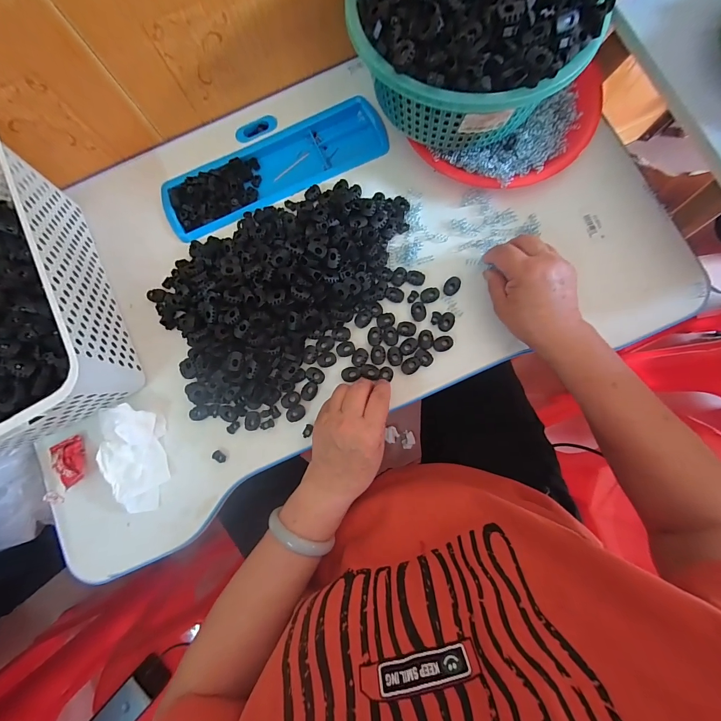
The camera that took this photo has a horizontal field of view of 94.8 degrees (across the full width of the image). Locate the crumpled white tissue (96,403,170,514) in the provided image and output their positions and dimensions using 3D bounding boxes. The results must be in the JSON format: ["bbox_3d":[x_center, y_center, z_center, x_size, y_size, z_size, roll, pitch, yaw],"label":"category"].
[{"bbox_3d":[-0.252,0.108,0.361,0.065,0.031,0.116,-14,83,2],"label":"crumpled white tissue"}]

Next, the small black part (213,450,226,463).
[{"bbox_3d":[-0.158,0.108,0.370,0.015,0.005,0.010,38,87,7],"label":"small black part"}]

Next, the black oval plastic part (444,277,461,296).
[{"bbox_3d":[0.105,-0.085,0.379,0.016,0.006,0.022,28,86,6],"label":"black oval plastic part"}]

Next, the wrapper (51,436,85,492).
[{"bbox_3d":[-0.329,0.114,0.371,0.036,0.019,0.049,-31,83,-1],"label":"wrapper"}]

